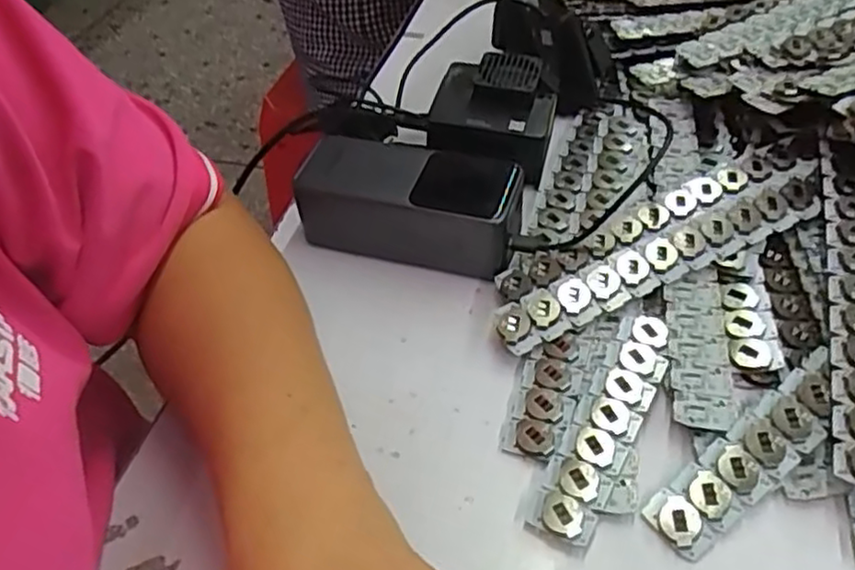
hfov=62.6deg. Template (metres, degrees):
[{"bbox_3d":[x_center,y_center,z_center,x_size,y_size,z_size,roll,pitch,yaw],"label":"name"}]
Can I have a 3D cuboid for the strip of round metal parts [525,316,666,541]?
[{"bbox_3d":[0.086,0.063,0.335,0.027,0.009,0.121,22,54,22],"label":"strip of round metal parts"}]

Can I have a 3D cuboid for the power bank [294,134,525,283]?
[{"bbox_3d":[-0.011,-0.053,0.421,0.131,0.040,0.058,14,51,16],"label":"power bank"}]

